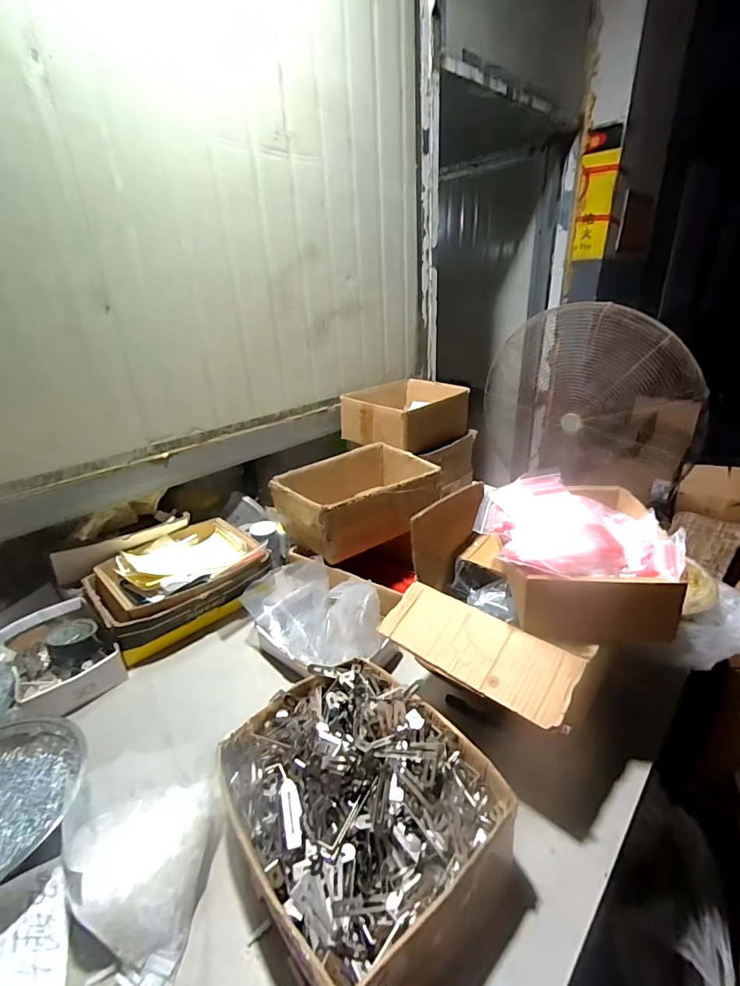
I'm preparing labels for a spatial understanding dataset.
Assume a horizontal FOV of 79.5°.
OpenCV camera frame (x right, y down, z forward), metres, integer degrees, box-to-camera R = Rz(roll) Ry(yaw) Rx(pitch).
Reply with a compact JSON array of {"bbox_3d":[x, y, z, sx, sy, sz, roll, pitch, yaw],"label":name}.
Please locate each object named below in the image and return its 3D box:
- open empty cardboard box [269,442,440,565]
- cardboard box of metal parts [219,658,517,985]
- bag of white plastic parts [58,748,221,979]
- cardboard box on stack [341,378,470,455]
[{"bbox_3d":[-0.029,0.011,1.064,0.349,0.135,0.239,-18,30,-30],"label":"open empty cardboard box"},{"bbox_3d":[-0.016,0.395,0.569,0.283,0.133,0.334,-23,33,-36],"label":"cardboard box of metal parts"},{"bbox_3d":[-0.289,0.434,0.561,0.171,0.088,0.206,0,26,5],"label":"bag of white plastic parts"},{"bbox_3d":[0.118,-0.235,1.318,0.231,0.131,0.354,19,33,36],"label":"cardboard box on stack"}]

